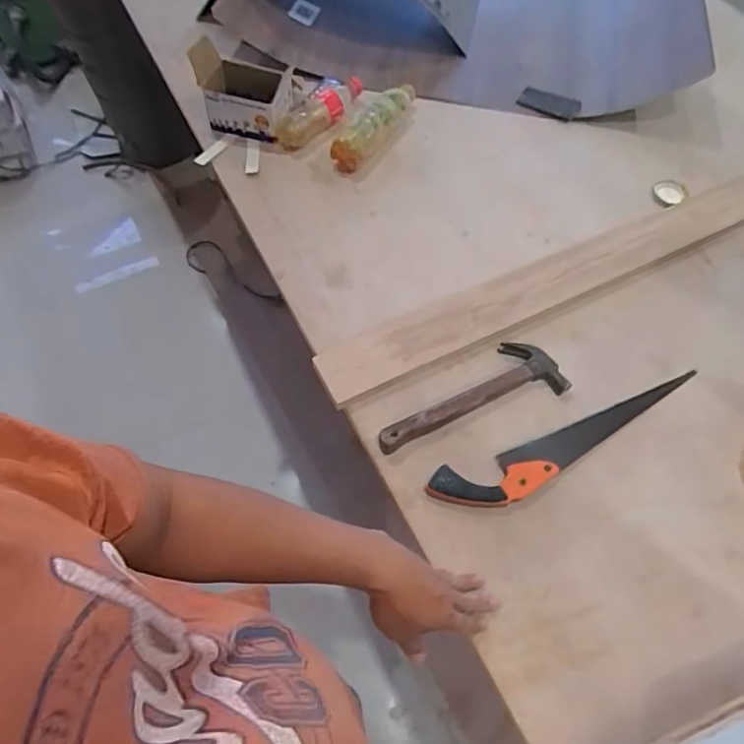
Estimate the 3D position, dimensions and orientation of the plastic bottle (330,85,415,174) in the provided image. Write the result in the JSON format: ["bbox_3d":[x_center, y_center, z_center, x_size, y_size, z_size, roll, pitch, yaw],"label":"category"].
[{"bbox_3d":[0.009,-0.448,0.980,0.066,0.075,0.227,25,63,16],"label":"plastic bottle"}]

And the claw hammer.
[{"bbox_3d":[0.122,0.025,0.715,0.261,0.037,0.090,-19,61,-10],"label":"claw hammer"}]

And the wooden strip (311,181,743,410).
[{"bbox_3d":[0.339,-0.159,0.810,0.884,0.019,0.081,-23,71,-14],"label":"wooden strip"}]

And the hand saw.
[{"bbox_3d":[0.251,0.089,0.675,0.375,0.031,0.063,-20,61,-9],"label":"hand saw"}]

